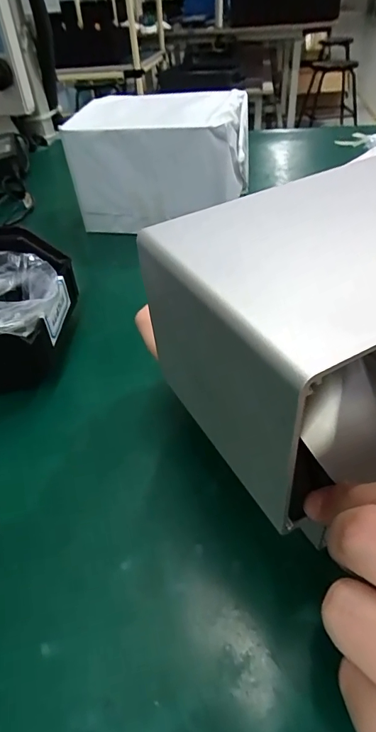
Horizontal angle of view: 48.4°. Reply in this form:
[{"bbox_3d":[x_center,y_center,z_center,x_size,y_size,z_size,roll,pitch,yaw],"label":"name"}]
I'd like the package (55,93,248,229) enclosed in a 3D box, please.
[{"bbox_3d":[-0.026,-0.218,0.456,0.173,0.114,0.121,7,43,10],"label":"package"}]

